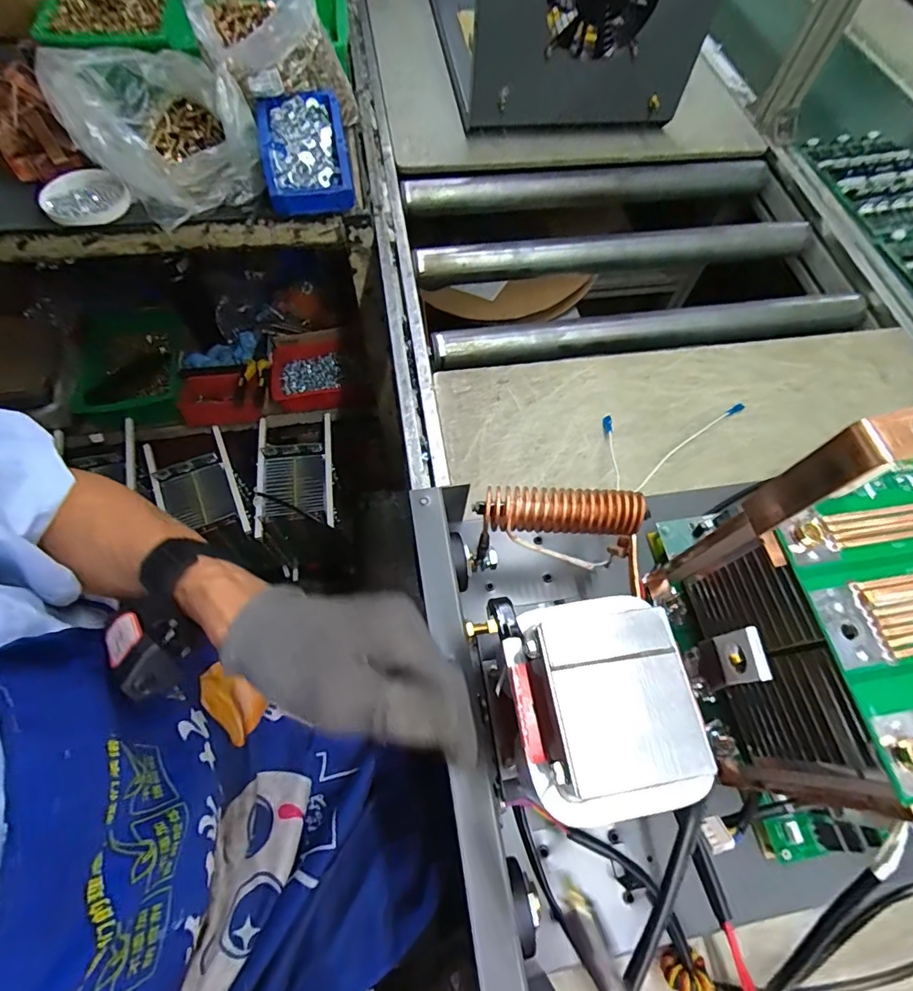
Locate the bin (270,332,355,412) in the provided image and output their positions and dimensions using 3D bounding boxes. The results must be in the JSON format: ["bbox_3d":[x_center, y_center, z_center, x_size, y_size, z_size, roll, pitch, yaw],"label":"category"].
[{"bbox_3d":[-0.282,-0.235,0.966,0.164,0.067,0.138,-10,65,-7],"label":"bin"}]

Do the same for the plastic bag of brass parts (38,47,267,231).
[{"bbox_3d":[-0.356,-0.440,0.582,0.168,0.095,0.225,-37,72,-18],"label":"plastic bag of brass parts"}]

